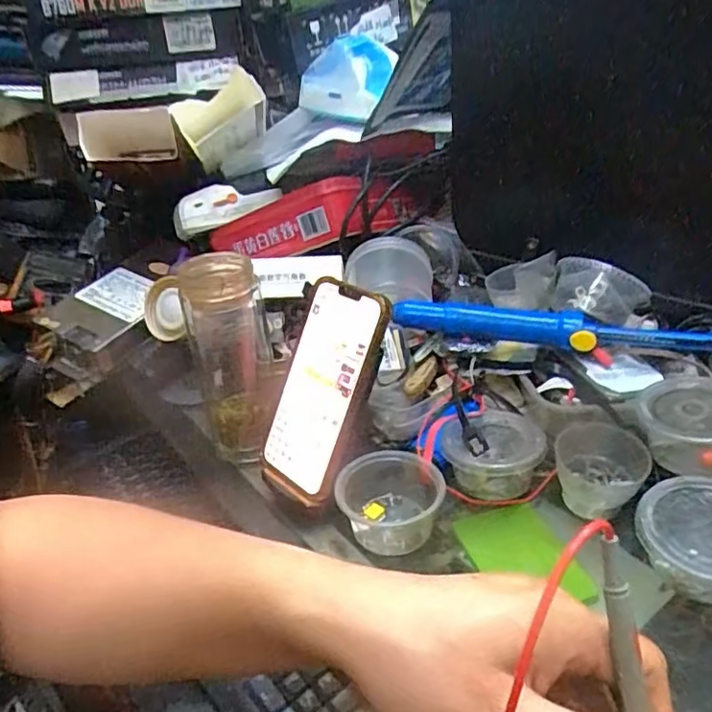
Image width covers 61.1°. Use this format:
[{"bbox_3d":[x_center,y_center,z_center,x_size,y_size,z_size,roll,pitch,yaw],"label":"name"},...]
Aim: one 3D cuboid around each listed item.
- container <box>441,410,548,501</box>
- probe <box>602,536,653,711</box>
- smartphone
[{"bbox_3d":[0.107,0.076,0.474,0.074,0.045,0.071,-3,30,4],"label":"container"},{"bbox_3d":[0.112,0.138,0.242,0.010,0.132,0.009,-10,2,-8],"label":"probe"},{"bbox_3d":[-0.026,0.027,0.461,0.077,0.164,0.014,22,8,39],"label":"smartphone"}]

